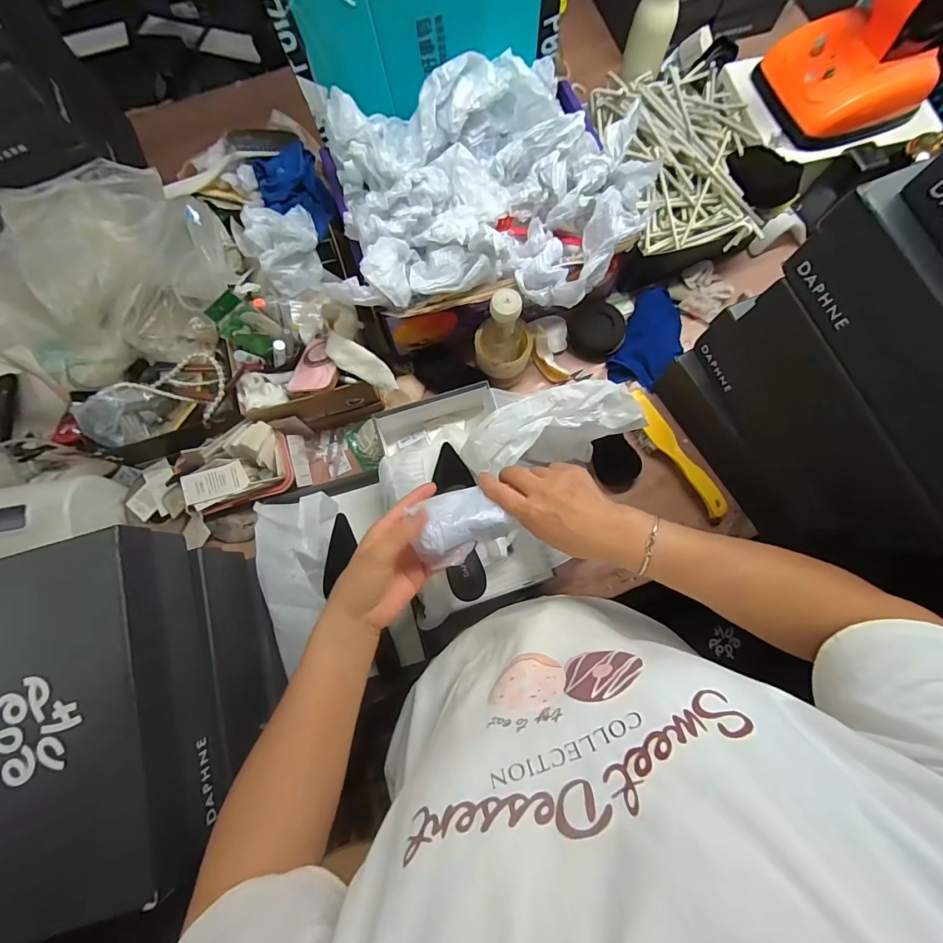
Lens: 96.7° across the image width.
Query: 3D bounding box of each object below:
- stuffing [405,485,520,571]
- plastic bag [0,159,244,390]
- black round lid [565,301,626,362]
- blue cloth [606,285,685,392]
[{"bbox_3d":[-0.006,0.050,0.394,0.089,0.034,0.070,-10,78,-2],"label":"stuffing"},{"bbox_3d":[-0.499,-0.272,0.571,0.329,0.117,0.251,-21,79,-4],"label":"plastic bag"},{"bbox_3d":[0.209,-0.234,0.703,0.088,0.023,0.096,0,78,0],"label":"black round lid"},{"bbox_3d":[0.304,-0.221,0.713,0.100,0.042,0.178,26,79,6],"label":"blue cloth"}]

